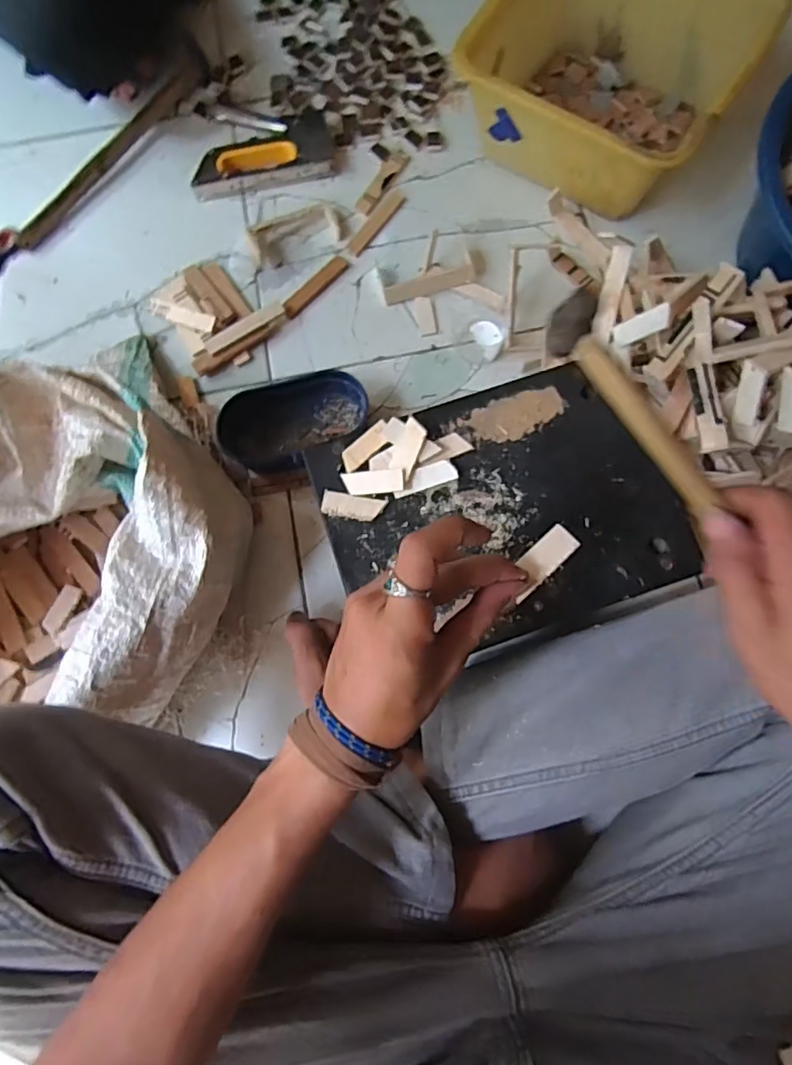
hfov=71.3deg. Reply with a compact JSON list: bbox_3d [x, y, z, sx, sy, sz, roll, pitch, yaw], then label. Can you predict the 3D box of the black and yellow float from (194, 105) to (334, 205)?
[{"bbox_3d":[-0.164,-0.456,0.676,0.175,0.023,0.076,-18,78,-3],"label":"black and yellow float"}]

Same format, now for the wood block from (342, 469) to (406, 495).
[{"bbox_3d":[-0.018,-0.042,0.455,0.052,0.008,0.020,-1,77,14],"label":"wood block"}]

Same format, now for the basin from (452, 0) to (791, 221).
[{"bbox_3d":[0.230,-0.512,0.626,0.274,0.135,0.257,0,78,1],"label":"basin"}]

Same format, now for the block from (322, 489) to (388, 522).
[{"bbox_3d":[-0.035,-0.021,0.453,0.051,0.004,0.021,10,78,3],"label":"block"}]

